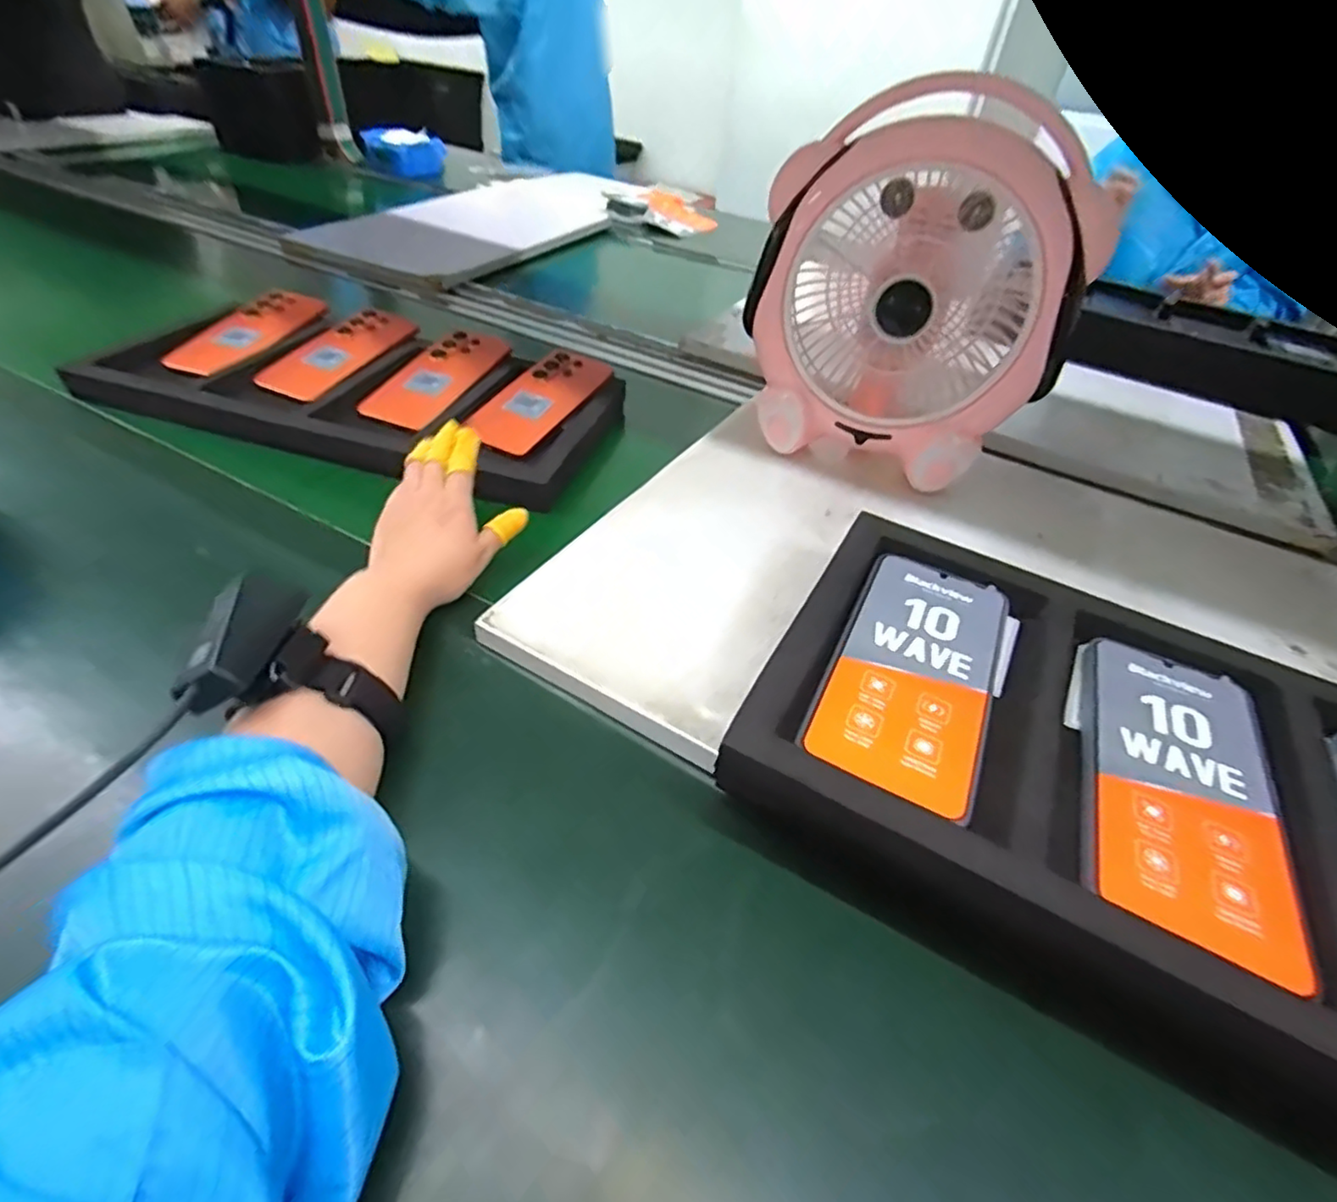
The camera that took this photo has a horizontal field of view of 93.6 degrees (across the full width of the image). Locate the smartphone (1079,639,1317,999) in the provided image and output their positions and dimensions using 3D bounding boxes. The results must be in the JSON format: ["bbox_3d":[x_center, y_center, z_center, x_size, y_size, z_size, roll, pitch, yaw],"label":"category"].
[{"bbox_3d":[0.236,0.083,0.292,0.077,0.013,0.169,23,47,17],"label":"smartphone"}]

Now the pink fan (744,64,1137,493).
[{"bbox_3d":[0.204,-0.247,0.536,0.248,0.260,0.149,19,44,12],"label":"pink fan"}]

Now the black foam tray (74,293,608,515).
[{"bbox_3d":[-0.297,-0.221,0.633,0.477,0.037,0.245,14,45,6],"label":"black foam tray"}]

